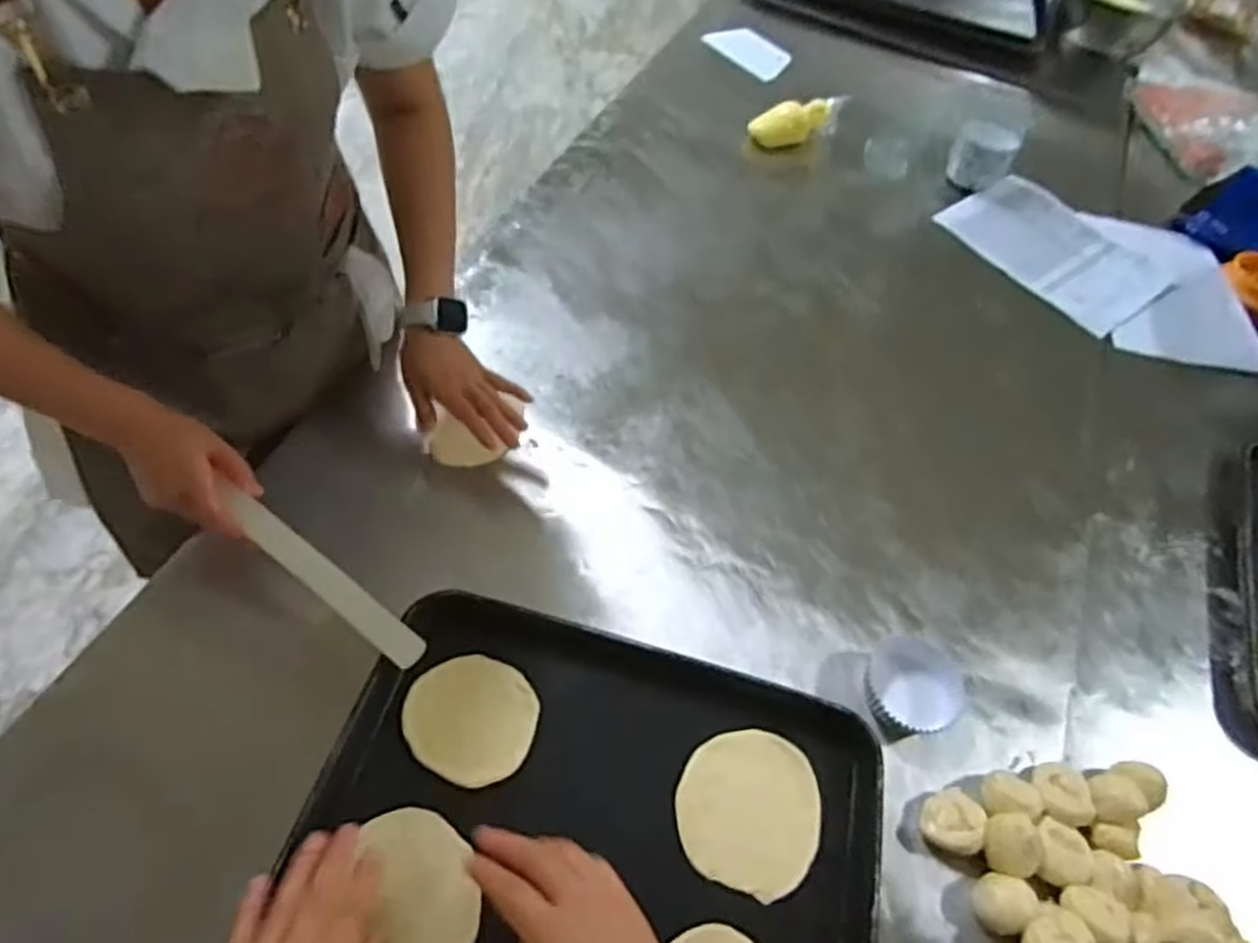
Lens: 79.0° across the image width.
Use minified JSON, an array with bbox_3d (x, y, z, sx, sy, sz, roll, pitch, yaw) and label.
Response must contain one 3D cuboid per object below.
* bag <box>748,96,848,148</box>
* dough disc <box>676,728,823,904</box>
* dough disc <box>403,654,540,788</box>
[{"bbox_3d":[0.273,-0.554,1.214,0.170,0.051,0.055,-12,58,-16],"label":"bag"},{"bbox_3d":[0.094,0.259,0.589,0.107,0.006,0.113,4,55,-6],"label":"dough disc"},{"bbox_3d":[-0.123,0.192,0.599,0.100,0.004,0.092,7,59,-12],"label":"dough disc"}]

